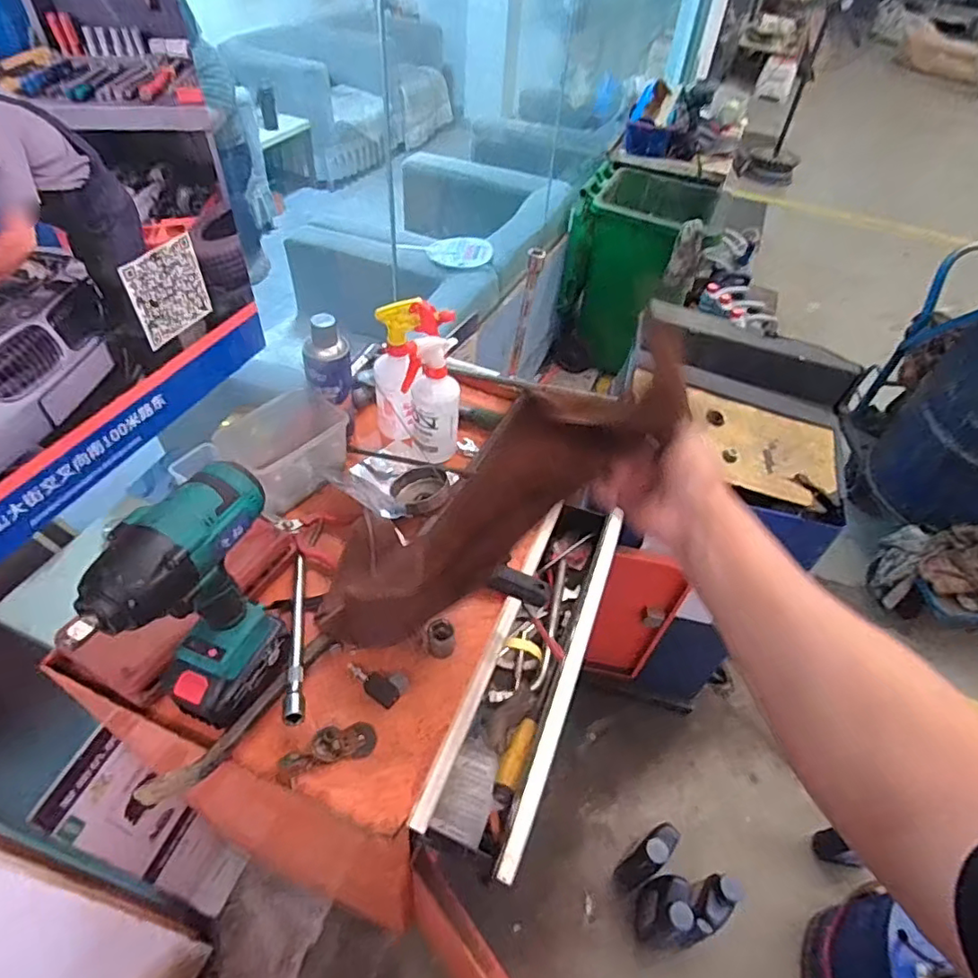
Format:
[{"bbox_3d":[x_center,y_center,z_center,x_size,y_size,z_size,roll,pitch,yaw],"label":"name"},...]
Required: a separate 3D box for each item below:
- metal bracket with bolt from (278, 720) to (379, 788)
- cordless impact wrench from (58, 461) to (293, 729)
[{"bbox_3d":[-0.168,0.269,0.607,0.098,0.023,0.043,-18,52,-21],"label":"metal bracket with bolt"},{"bbox_3d":[-0.261,0.111,0.538,0.089,0.247,0.162,10,47,3],"label":"cordless impact wrench"}]

